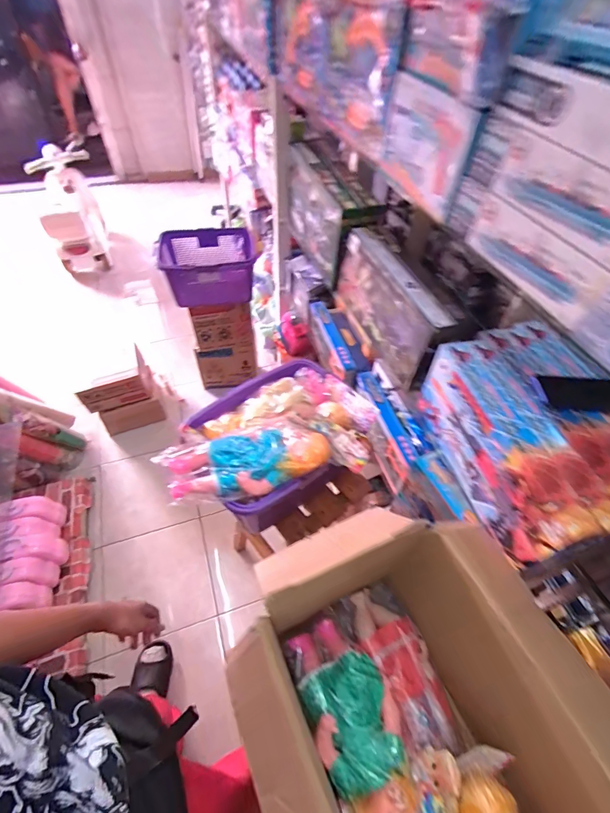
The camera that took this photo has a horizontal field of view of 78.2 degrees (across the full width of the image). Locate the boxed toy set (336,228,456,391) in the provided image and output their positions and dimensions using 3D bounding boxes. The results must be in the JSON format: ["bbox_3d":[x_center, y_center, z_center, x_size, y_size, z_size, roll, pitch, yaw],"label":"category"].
[{"bbox_3d":[0.209,-0.269,0.991,0.080,0.197,0.436,-17,55,-15],"label":"boxed toy set"}]

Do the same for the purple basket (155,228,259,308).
[{"bbox_3d":[-0.403,-0.583,1.619,0.387,0.249,0.269,-4,53,-6],"label":"purple basket"}]

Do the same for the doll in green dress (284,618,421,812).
[{"bbox_3d":[0.092,0.526,0.602,0.140,0.072,0.283,-18,55,-17],"label":"doll in green dress"}]

